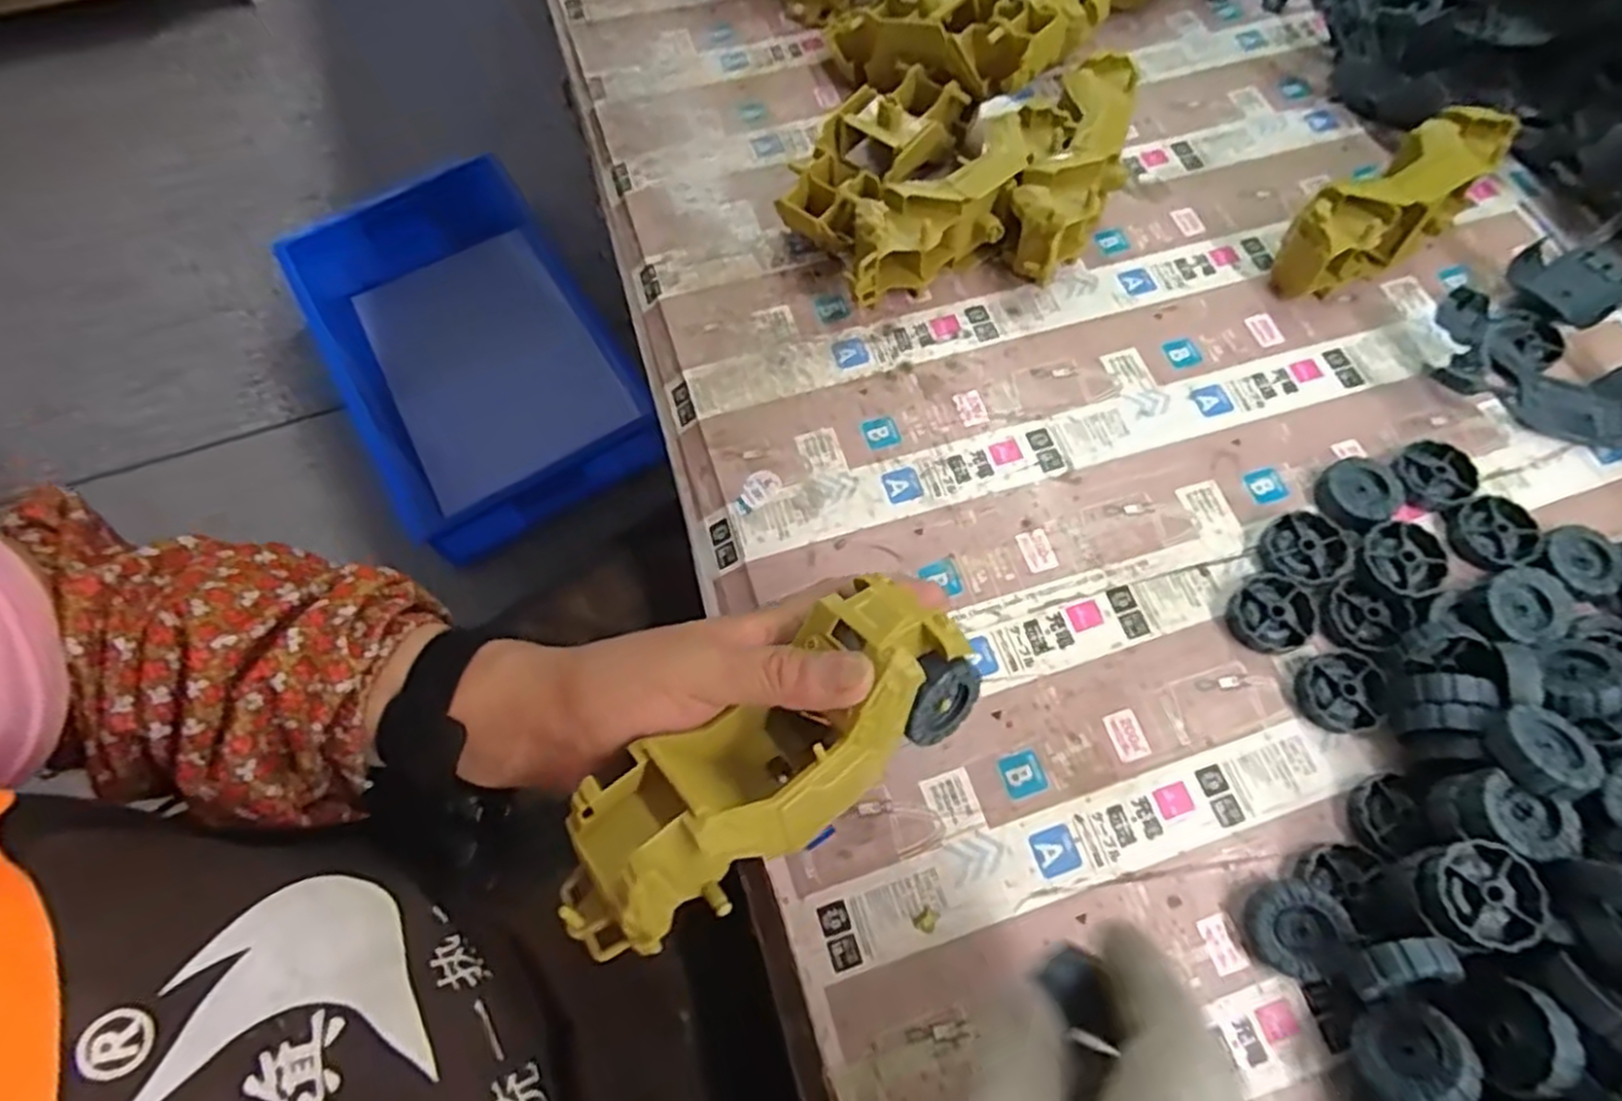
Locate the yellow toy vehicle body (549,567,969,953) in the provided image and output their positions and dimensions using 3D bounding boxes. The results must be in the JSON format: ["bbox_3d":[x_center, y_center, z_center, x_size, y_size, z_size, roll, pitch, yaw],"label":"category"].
[{"bbox_3d":[-0.017,0.077,0.293,0.173,0.054,0.062,-36,72,-14],"label":"yellow toy vehicle body"}]

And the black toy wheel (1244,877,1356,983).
[{"bbox_3d":[0.210,0.164,0.337,0.038,0.015,0.038,-8,79,19],"label":"black toy wheel"}]

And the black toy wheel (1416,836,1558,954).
[{"bbox_3d":[0.267,0.138,0.310,0.043,0.012,0.039,-30,70,-11],"label":"black toy wheel"}]

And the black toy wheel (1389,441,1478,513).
[{"bbox_3d":[0.333,-0.039,0.421,0.043,0.012,0.036,-32,71,-12],"label":"black toy wheel"}]

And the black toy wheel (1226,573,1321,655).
[{"bbox_3d":[0.232,0.033,0.394,0.043,0.010,0.037,-28,70,-10],"label":"black toy wheel"}]

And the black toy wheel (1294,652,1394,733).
[{"bbox_3d":[0.258,0.070,0.379,0.039,0.012,0.037,0,68,1],"label":"black toy wheel"}]

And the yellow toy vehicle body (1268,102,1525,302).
[{"bbox_3d":[0.354,-0.208,0.475,0.170,0.055,0.056,-35,71,-13],"label":"yellow toy vehicle body"}]

